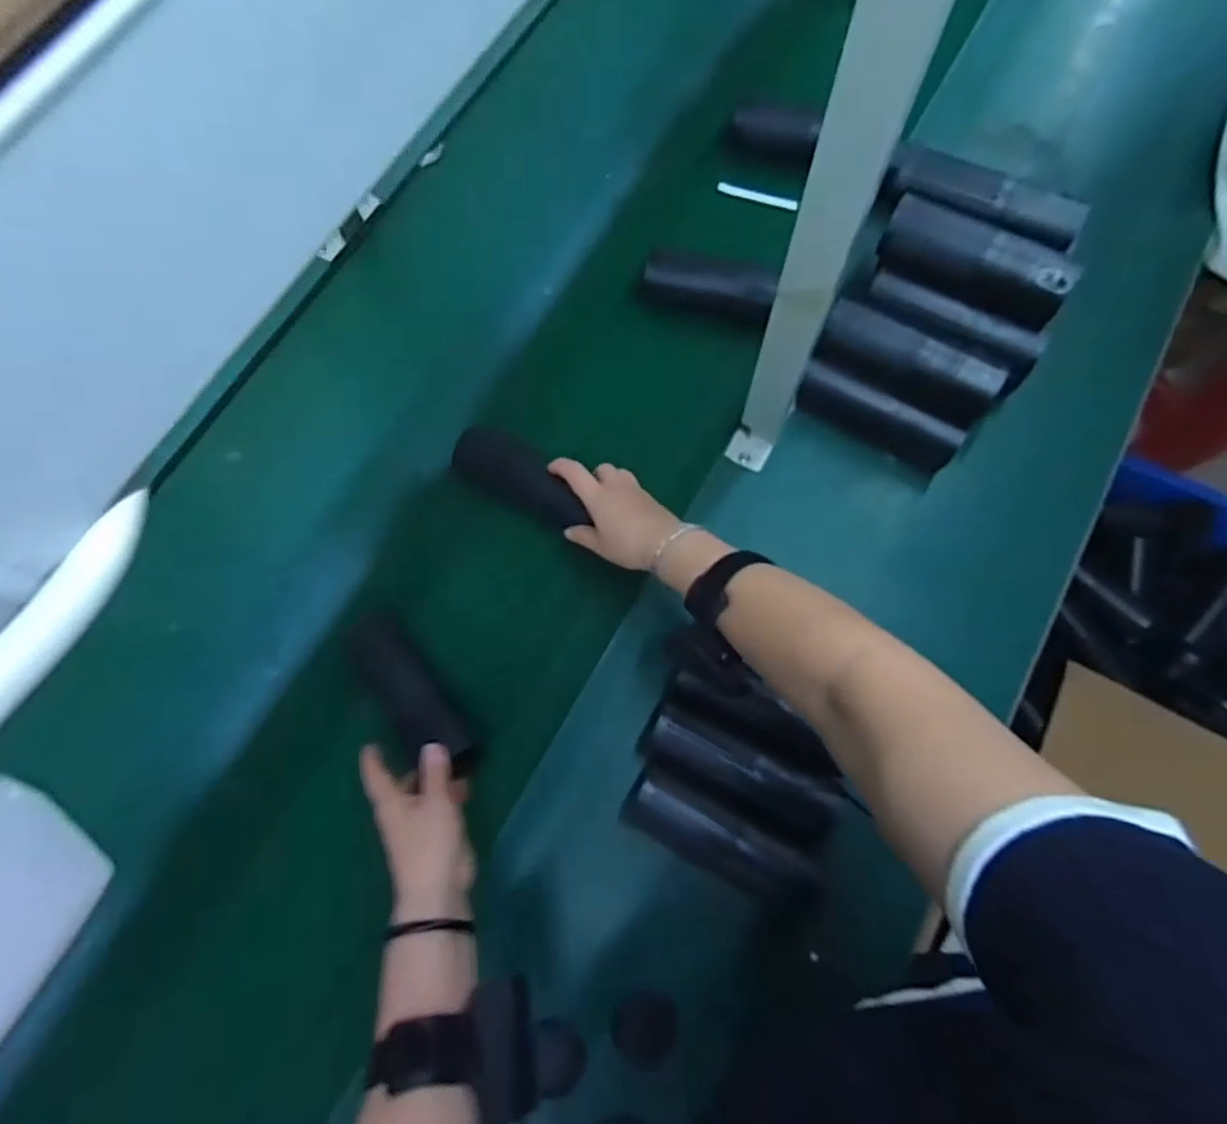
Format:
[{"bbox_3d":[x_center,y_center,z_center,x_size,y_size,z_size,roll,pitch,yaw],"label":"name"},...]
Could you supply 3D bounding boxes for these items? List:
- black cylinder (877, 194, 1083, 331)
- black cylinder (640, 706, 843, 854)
[{"bbox_3d":[0.313,-0.262,0.588,0.162,0.049,0.045,33,77,11],"label":"black cylinder"},{"bbox_3d":[0.104,0.180,0.576,0.164,0.050,0.053,27,76,9],"label":"black cylinder"}]

